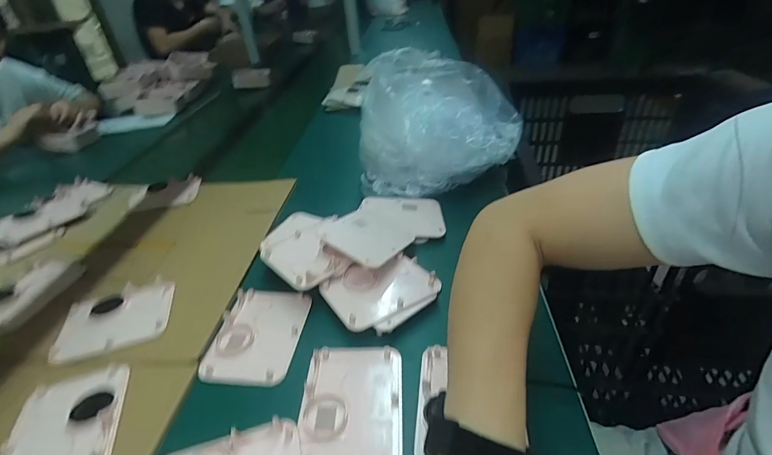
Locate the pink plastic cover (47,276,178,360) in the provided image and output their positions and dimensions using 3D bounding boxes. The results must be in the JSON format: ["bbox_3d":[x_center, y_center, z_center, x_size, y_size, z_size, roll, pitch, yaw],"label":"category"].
[{"bbox_3d":[-0.333,0.114,0.493,0.120,0.015,0.102,-13,35,-11],"label":"pink plastic cover"}]

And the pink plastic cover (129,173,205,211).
[{"bbox_3d":[-0.423,-0.067,0.748,0.128,0.014,0.087,-12,35,-9],"label":"pink plastic cover"}]

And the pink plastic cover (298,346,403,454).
[{"bbox_3d":[-0.032,0.169,0.383,0.094,0.009,0.128,-3,34,4],"label":"pink plastic cover"}]

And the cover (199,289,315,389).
[{"bbox_3d":[-0.147,0.122,0.462,0.098,0.013,0.127,-1,35,7],"label":"cover"}]

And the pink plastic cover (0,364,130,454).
[{"bbox_3d":[-0.303,0.190,0.370,0.095,0.011,0.127,-14,35,-12],"label":"pink plastic cover"}]

